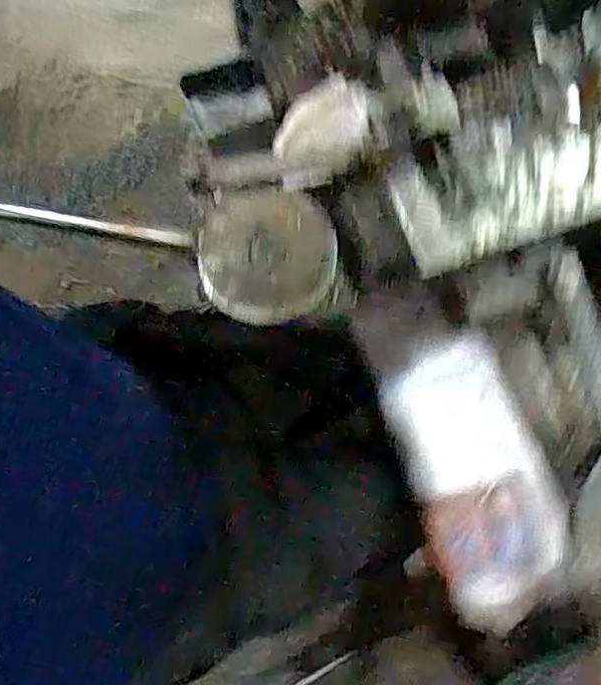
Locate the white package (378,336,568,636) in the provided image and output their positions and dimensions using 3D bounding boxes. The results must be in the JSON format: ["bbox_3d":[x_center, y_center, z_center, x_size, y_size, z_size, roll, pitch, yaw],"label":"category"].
[{"bbox_3d":[0.158,0.129,0.559,0.122,0.027,0.245,-25,78,26],"label":"white package"}]

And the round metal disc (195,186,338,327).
[{"bbox_3d":[-0.025,-0.063,0.454,0.099,0.011,0.099,0,80,0],"label":"round metal disc"}]

